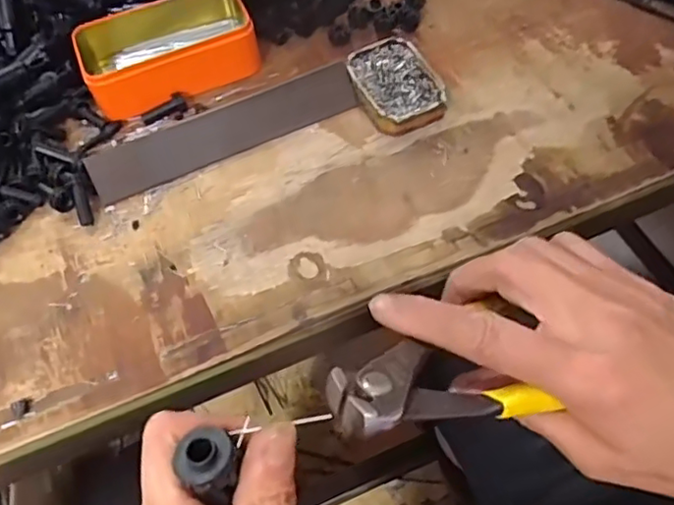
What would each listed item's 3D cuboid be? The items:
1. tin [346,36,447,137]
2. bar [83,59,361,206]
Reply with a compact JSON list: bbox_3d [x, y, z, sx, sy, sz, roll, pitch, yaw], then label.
[{"bbox_3d":[0.048,-0.136,0.513,0.061,0.025,0.089,-24,59,-11],"label":"tin"},{"bbox_3d":[-0.087,-0.096,0.495,0.214,0.010,0.038,-24,97,-9],"label":"bar"}]

